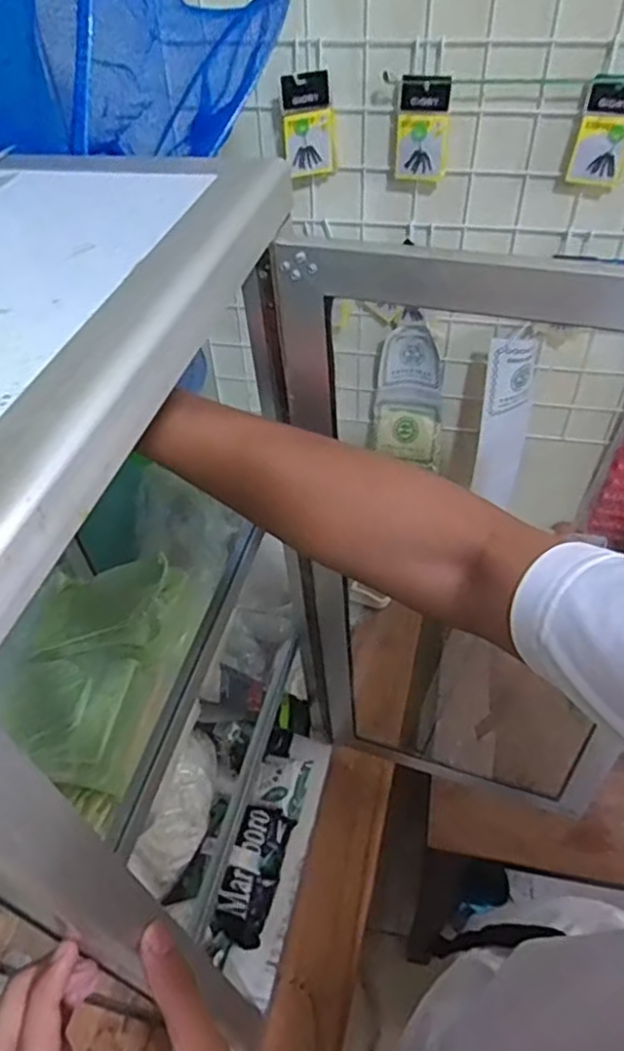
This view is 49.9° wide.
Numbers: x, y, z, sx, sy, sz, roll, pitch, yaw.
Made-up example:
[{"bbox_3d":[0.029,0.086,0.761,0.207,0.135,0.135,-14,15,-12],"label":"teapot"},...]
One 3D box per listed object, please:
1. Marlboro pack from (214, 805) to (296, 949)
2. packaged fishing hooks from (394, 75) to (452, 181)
[{"bbox_3d":[-0.063,0.361,0.702,0.032,0.081,0.123,-14,39,36],"label":"Marlboro pack"},{"bbox_3d":[0.116,-0.416,0.704,0.054,0.092,0.020,9,48,11],"label":"packaged fishing hooks"}]

